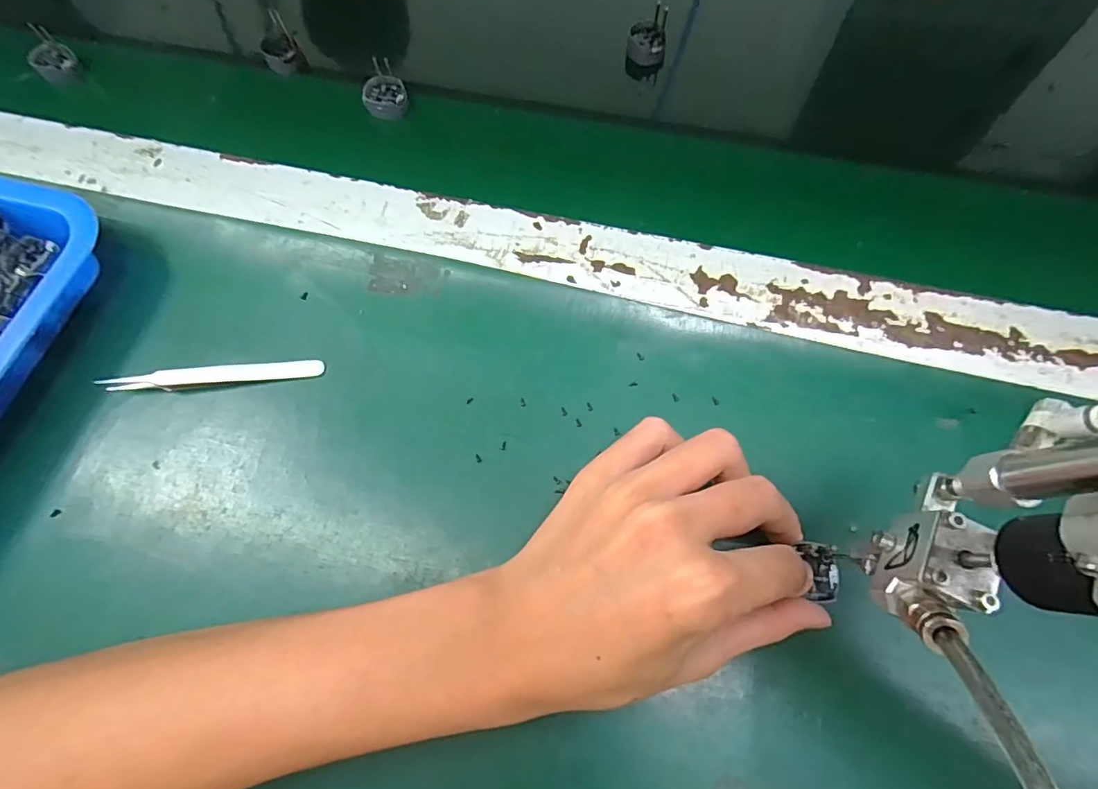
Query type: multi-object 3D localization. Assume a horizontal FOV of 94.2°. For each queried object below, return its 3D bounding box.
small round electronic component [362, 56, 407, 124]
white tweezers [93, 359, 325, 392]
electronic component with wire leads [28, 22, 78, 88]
[{"bbox_3d":[-0.112,-0.209,0.351,0.028,0.010,0.040,3,86,-16],"label":"small round electronic component"},{"bbox_3d":[-0.176,-0.009,0.270,0.109,0.013,0.010,-6,69,0],"label":"white tweezers"},{"bbox_3d":[-0.363,-0.247,0.368,0.024,0.038,0.019,-29,70,-8],"label":"electronic component with wire leads"}]

